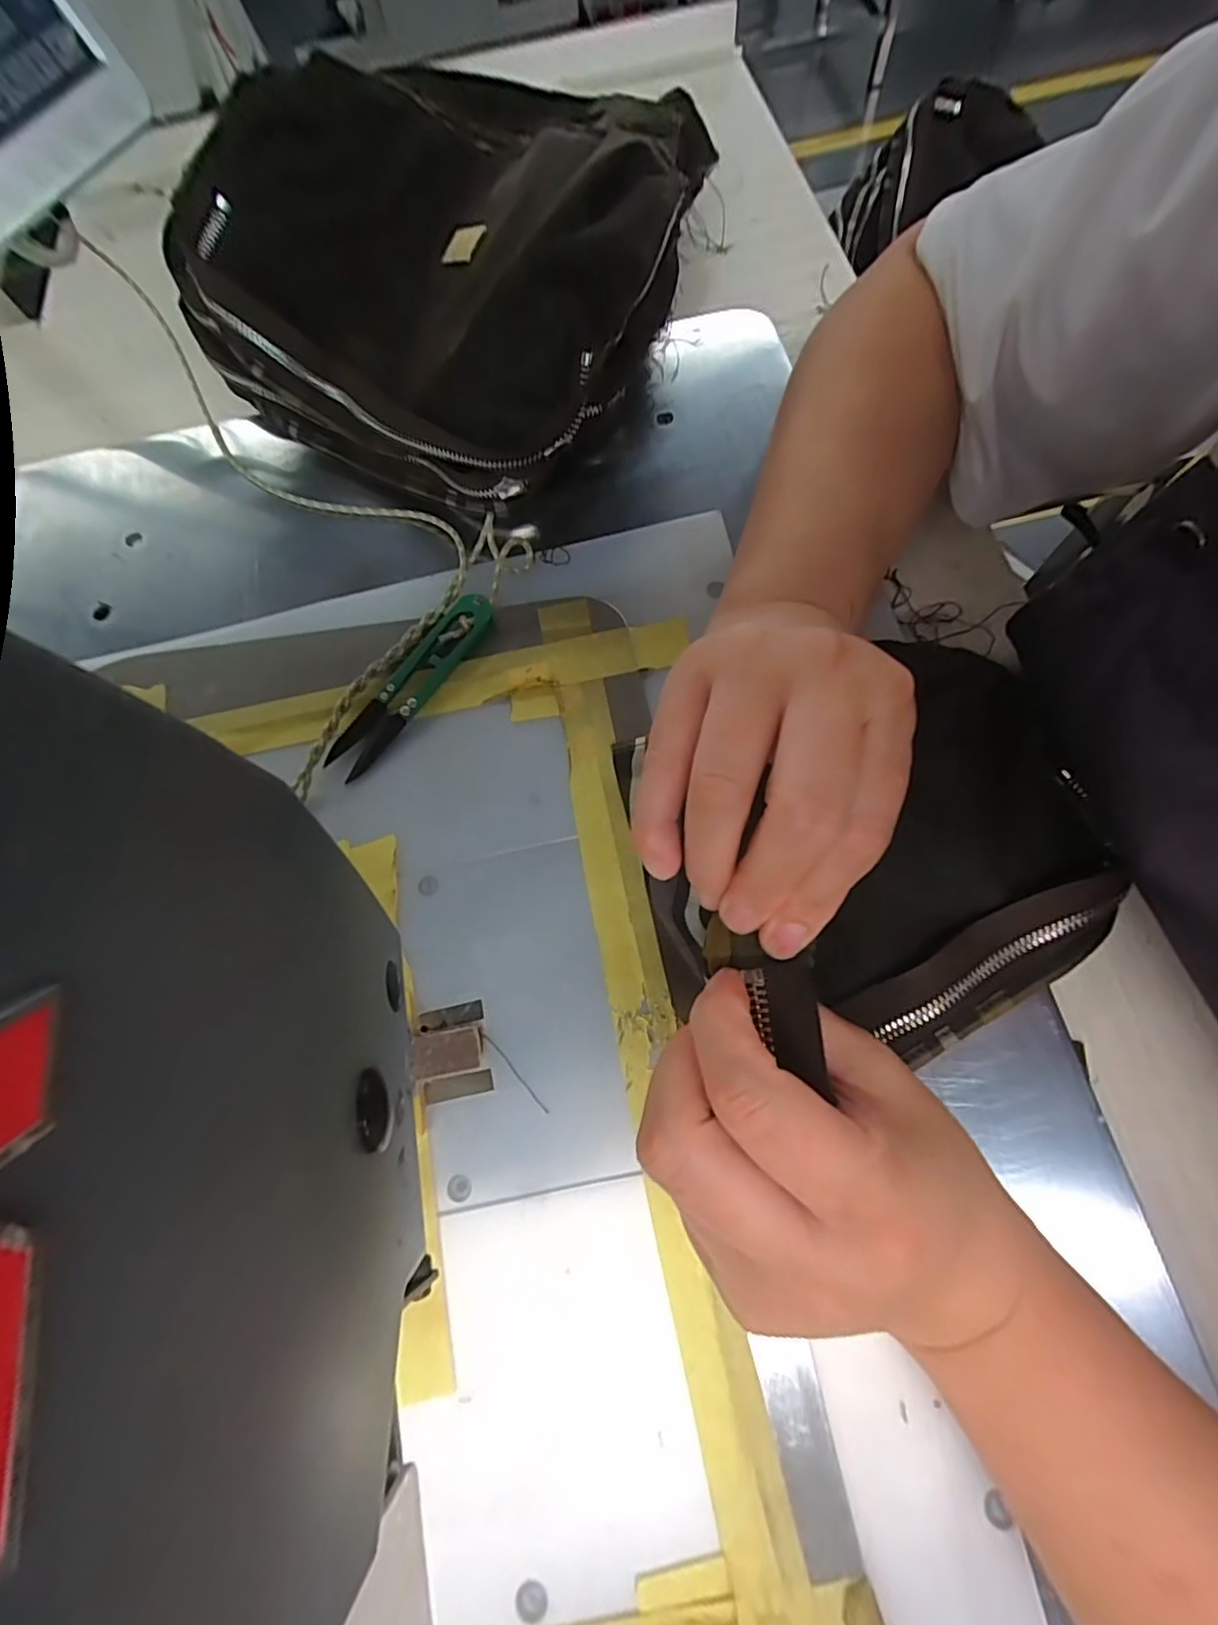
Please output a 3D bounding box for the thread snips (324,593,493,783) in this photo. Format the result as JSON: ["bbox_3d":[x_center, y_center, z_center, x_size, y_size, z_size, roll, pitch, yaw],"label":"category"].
[{"bbox_3d":[-0.095,-0.063,0.282,0.025,0.014,0.103,33,77,14],"label":"thread snips"}]

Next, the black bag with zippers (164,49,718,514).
[{"bbox_3d":[-0.088,-0.277,0.304,0.262,0.100,0.173,33,77,14],"label":"black bag with zippers"}]

